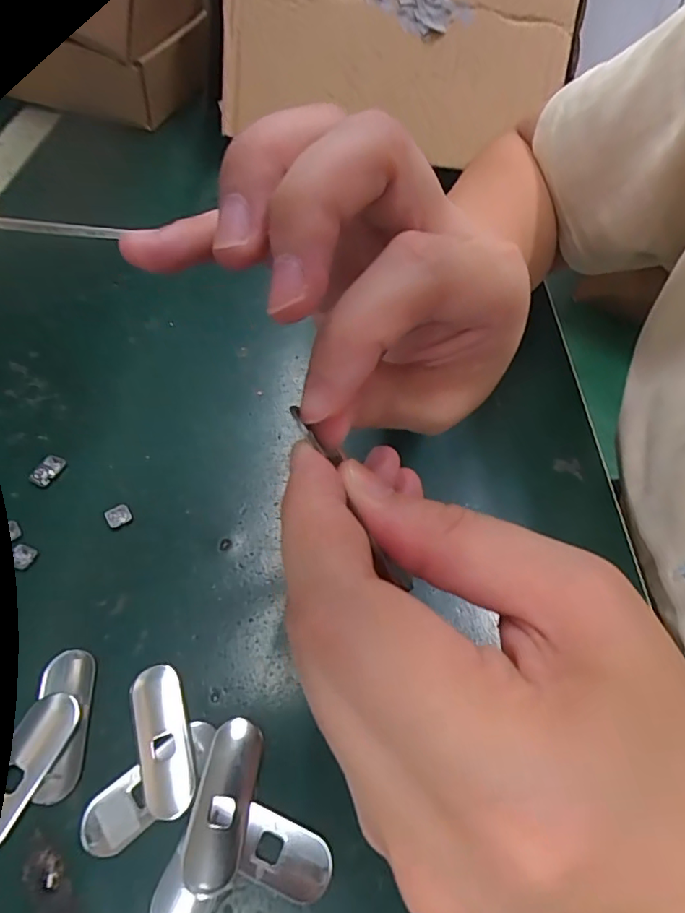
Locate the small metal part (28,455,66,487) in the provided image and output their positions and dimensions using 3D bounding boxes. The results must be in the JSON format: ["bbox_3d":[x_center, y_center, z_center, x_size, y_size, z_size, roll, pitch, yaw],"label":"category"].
[{"bbox_3d":[-0.144,0.007,0.250,0.010,0.004,0.017,21,55,9],"label":"small metal part"}]

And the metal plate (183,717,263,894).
[{"bbox_3d":[-0.041,0.119,0.179,0.019,0.008,0.049,8,54,0],"label":"metal plate"}]

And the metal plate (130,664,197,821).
[{"bbox_3d":[-0.067,0.104,0.190,0.018,0.004,0.051,-15,57,-15],"label":"metal plate"}]

